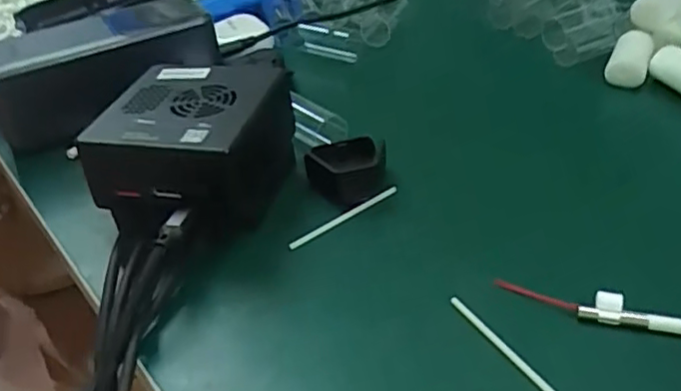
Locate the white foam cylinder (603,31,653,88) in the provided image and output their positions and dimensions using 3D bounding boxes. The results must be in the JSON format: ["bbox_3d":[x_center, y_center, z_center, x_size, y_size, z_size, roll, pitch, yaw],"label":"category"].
[{"bbox_3d":[0.167,-0.079,0.371,0.020,0.019,0.037,15,41,26],"label":"white foam cylinder"}]

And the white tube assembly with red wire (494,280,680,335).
[{"bbox_3d":[0.101,0.042,0.229,0.090,0.009,0.009,10,39,20],"label":"white tube assembly with red wire"}]

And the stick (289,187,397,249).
[{"bbox_3d":[0.002,0.009,0.291,0.060,0.004,0.004,-28,42,-27],"label":"stick"}]

